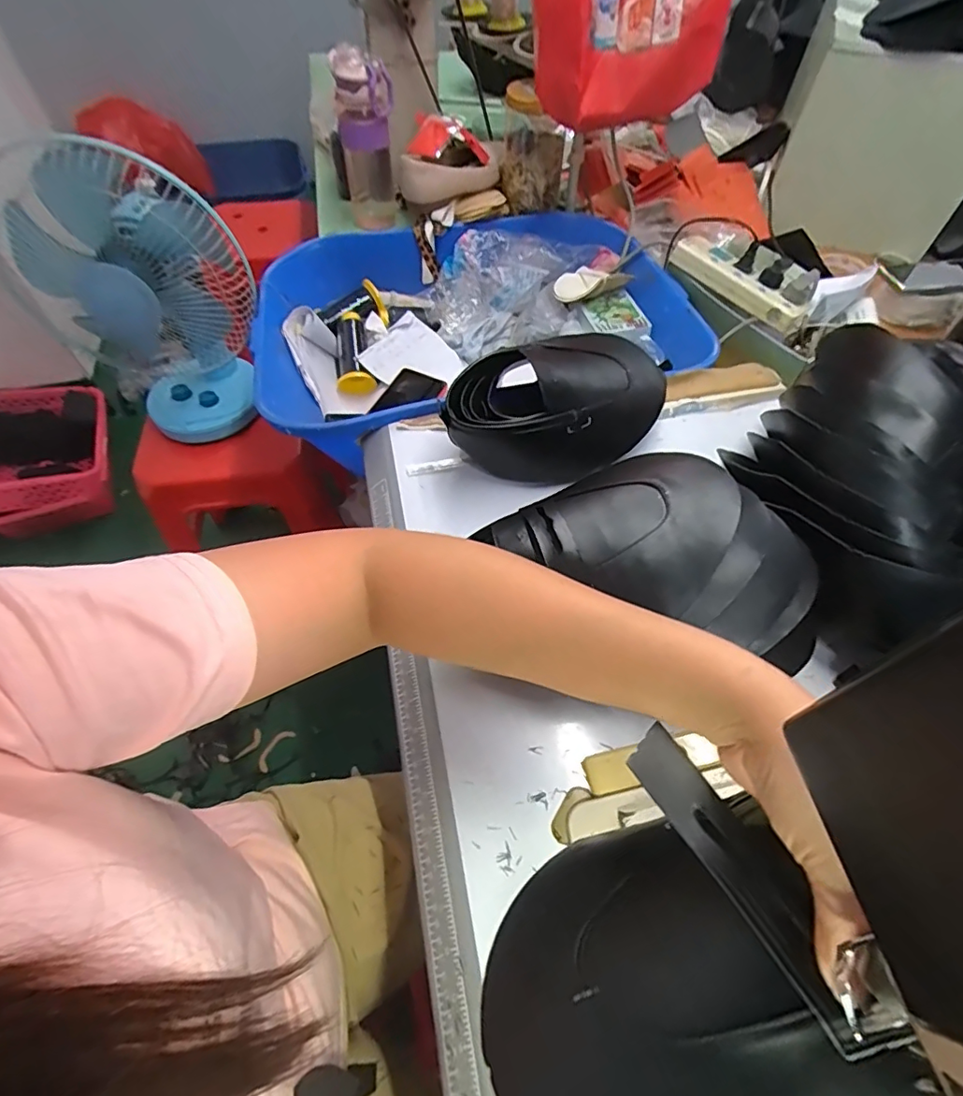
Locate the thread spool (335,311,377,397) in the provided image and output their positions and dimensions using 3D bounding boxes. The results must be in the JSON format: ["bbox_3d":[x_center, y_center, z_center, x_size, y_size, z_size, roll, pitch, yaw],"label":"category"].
[{"bbox_3d":[-0.211,-0.327,0.881,0.062,0.058,0.144,-7,72,-1],"label":"thread spool"}]

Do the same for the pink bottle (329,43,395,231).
[{"bbox_3d":[-0.185,-0.652,0.874,0.096,0.250,0.086,-7,57,-5],"label":"pink bottle"}]

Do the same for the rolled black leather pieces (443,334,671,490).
[{"bbox_3d":[0.100,-0.158,0.584,0.277,0.092,0.149,-37,64,-22],"label":"rolled black leather pieces"}]

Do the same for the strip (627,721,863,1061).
[{"bbox_3d":[0.108,0.136,0.228,0.028,0.010,0.121,-24,58,-15],"label":"strip"}]

